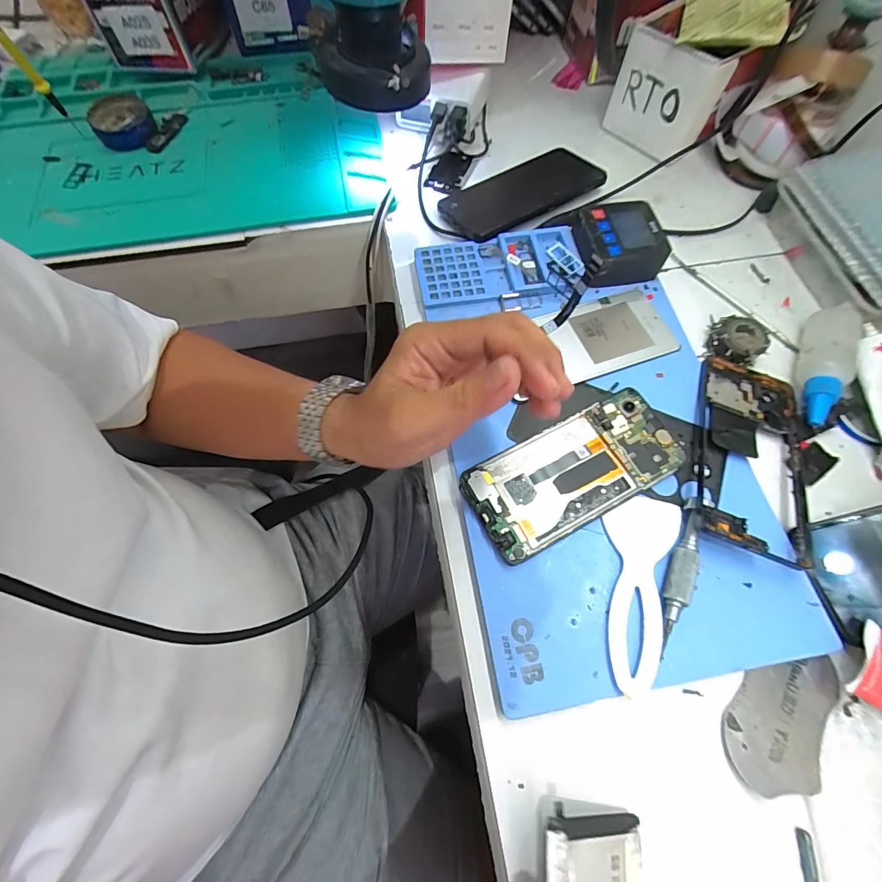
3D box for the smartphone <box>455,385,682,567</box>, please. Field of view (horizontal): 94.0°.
[{"bbox_3d":[0.097,0.021,0.300,0.159,0.010,0.070,-26,71,-12],"label":"smartphone"}]

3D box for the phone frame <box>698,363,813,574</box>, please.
[{"bbox_3d":[0.233,0.009,0.312,0.078,0.012,0.165,21,59,3],"label":"phone frame"}]

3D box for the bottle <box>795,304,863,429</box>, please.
[{"bbox_3d":[0.313,-0.062,0.333,0.032,0.037,0.112,27,69,11],"label":"bottle"}]

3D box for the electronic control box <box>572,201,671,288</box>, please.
[{"bbox_3d":[0.161,-0.180,0.377,0.076,0.032,0.068,-15,67,-7],"label":"electronic control box"}]

